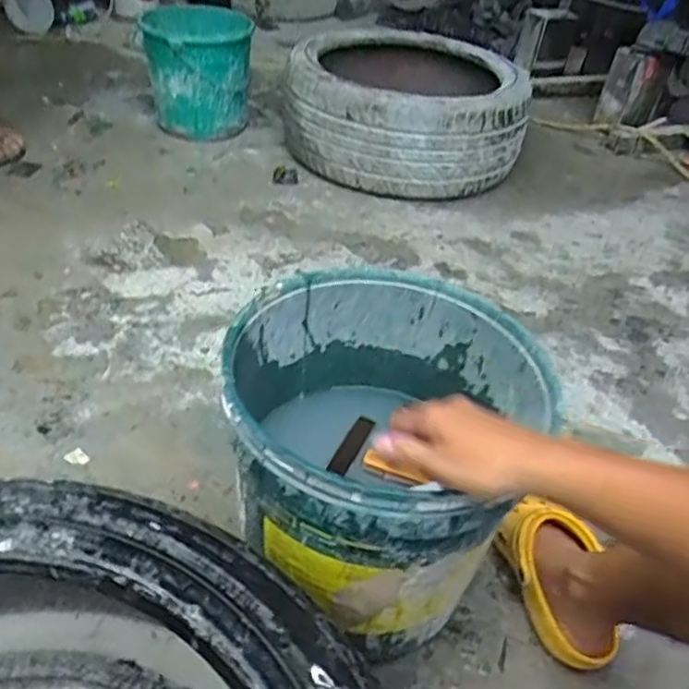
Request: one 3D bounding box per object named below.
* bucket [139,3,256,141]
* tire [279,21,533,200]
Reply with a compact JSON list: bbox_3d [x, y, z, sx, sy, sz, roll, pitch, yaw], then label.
[{"bbox_3d":[-0.369,-0.687,1.722,0.262,0.264,0.217,-3,41,-12],"label":"bucket"},{"bbox_3d":[0.158,-0.587,1.698,0.576,0.234,0.531,13,40,7],"label":"tire"}]

